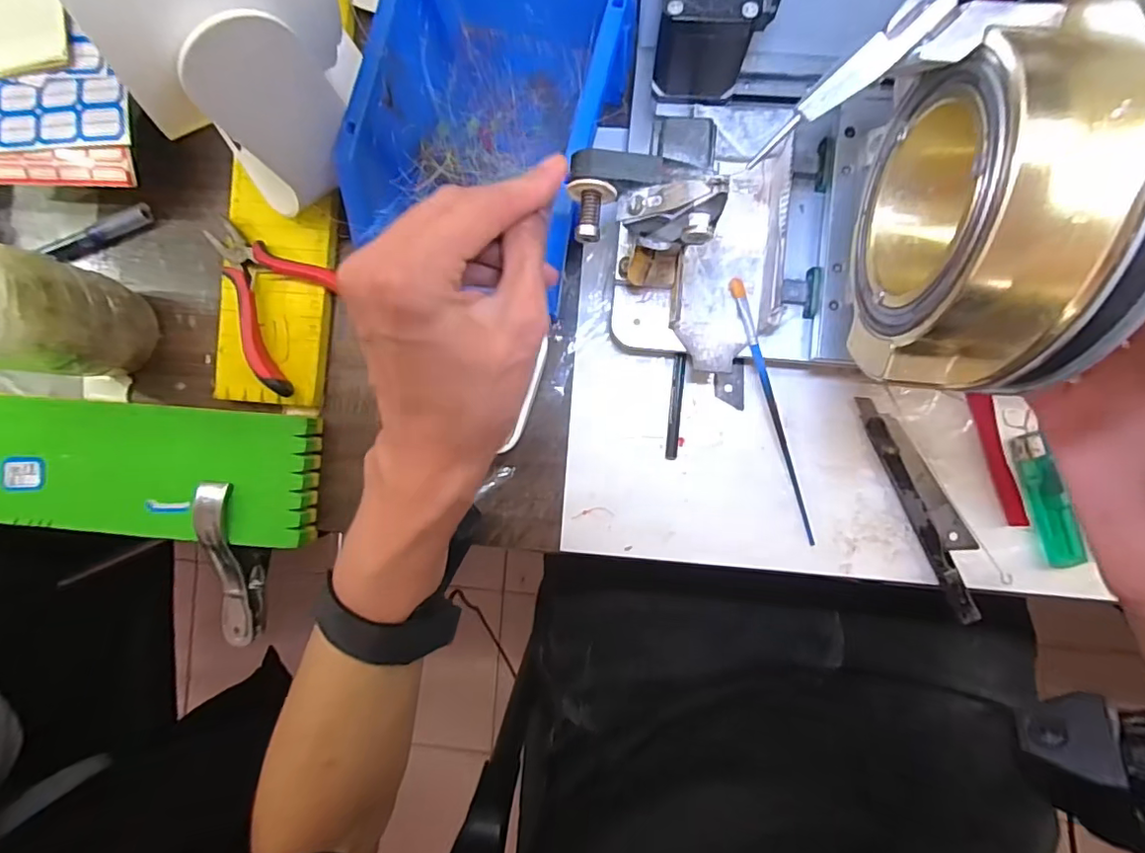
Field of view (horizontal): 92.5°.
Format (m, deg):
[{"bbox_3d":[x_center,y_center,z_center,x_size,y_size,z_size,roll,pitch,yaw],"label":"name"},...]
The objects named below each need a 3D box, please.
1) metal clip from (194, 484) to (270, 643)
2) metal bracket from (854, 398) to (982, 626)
[{"bbox_3d":[-0.221,0.088,0.357,0.020,0.036,0.117,4,117,4],"label":"metal clip"},{"bbox_3d":[0.210,0.044,0.321,0.030,0.011,0.136,-24,88,4],"label":"metal bracket"}]

